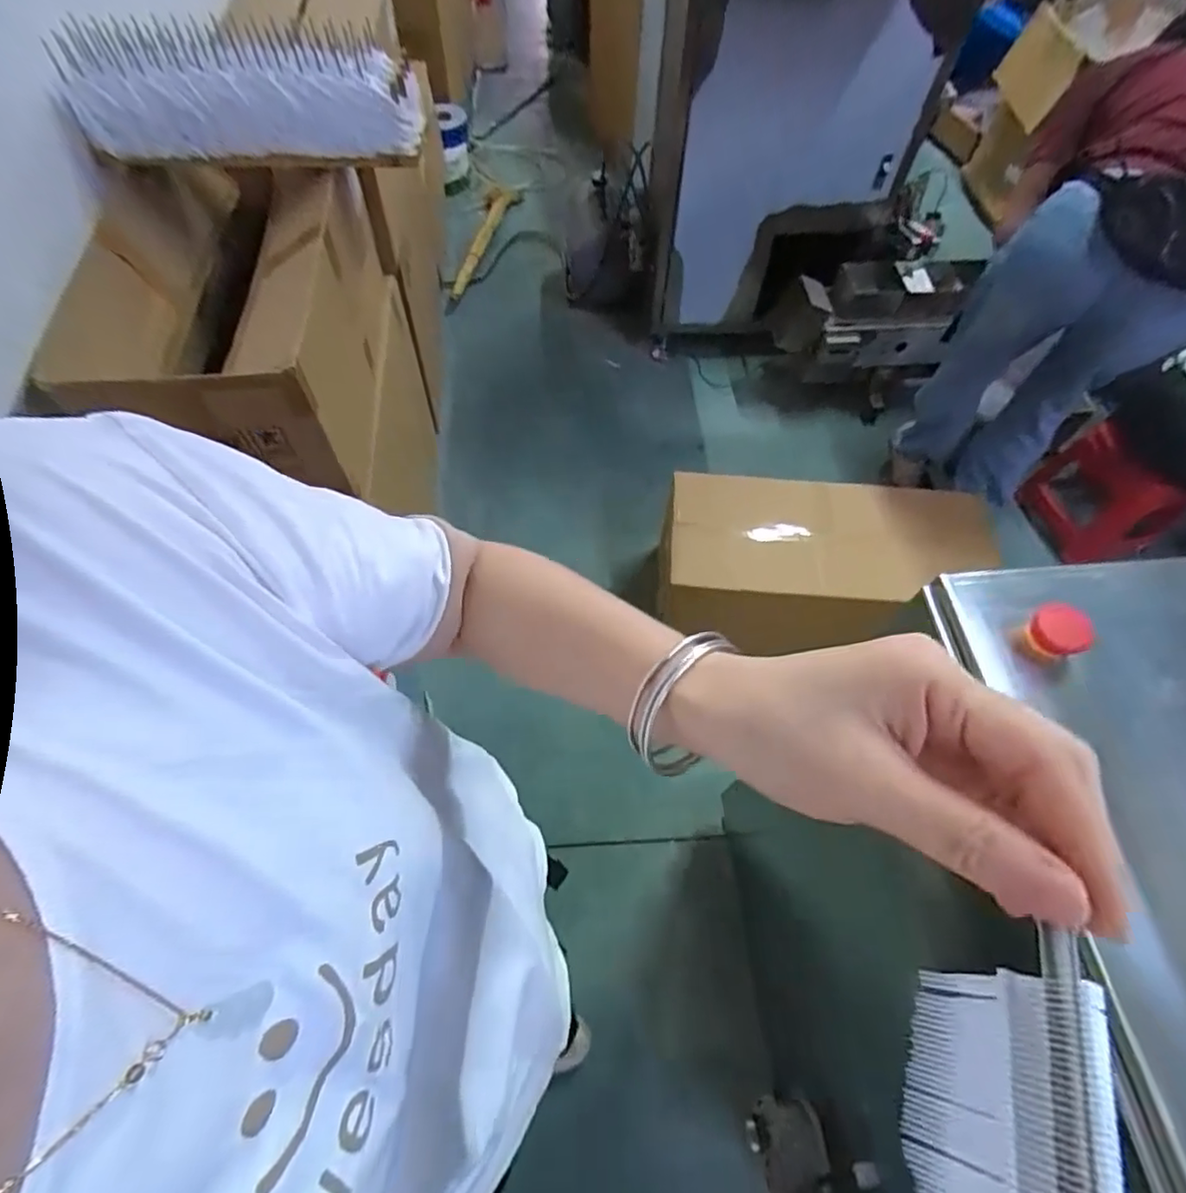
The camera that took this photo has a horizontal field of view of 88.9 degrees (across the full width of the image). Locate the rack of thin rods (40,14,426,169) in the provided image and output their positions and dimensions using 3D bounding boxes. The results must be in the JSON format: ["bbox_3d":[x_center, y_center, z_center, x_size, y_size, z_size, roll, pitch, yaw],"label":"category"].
[{"bbox_3d":[-0.524,-0.762,0.921,0.496,0.152,0.190,-14,62,-9],"label":"rack of thin rods"}]

